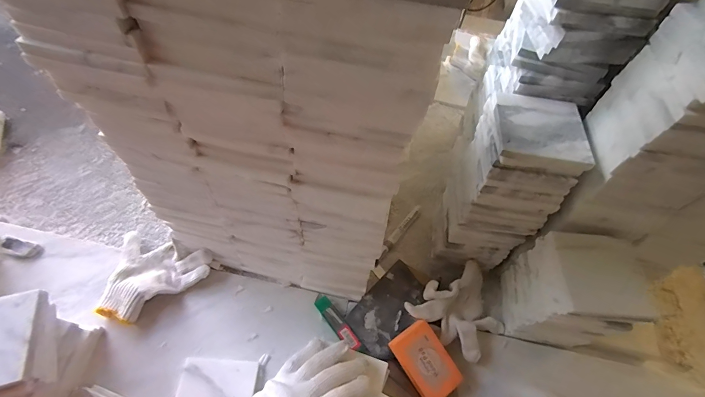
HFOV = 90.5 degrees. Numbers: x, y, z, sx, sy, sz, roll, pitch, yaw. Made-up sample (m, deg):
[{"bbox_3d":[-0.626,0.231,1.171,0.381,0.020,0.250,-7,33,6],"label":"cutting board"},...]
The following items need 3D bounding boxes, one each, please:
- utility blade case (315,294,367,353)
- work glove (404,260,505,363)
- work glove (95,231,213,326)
[{"bbox_3d":[-0.022,0.191,0.529,0.021,0.010,0.104,-31,62,-24],"label":"utility blade case"},{"bbox_3d":[0.167,0.173,0.535,0.143,0.053,0.120,-30,64,-23],"label":"work glove"},{"bbox_3d":[-0.317,0.125,0.543,0.161,0.037,0.135,15,55,6],"label":"work glove"}]

